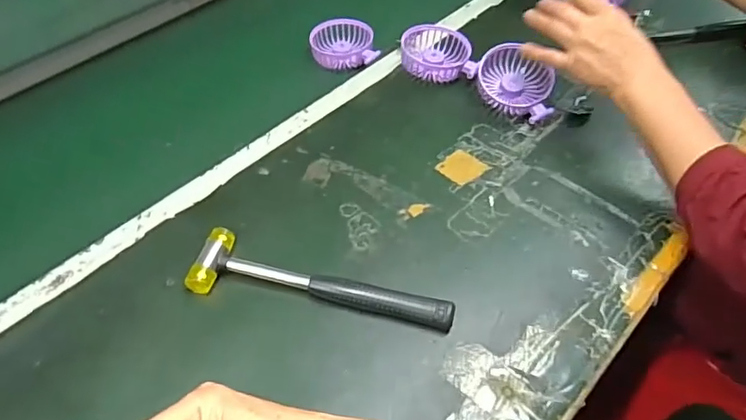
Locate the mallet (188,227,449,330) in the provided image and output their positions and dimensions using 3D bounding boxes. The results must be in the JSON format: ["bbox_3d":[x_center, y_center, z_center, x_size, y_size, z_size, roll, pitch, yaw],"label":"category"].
[{"bbox_3d":[-0.046,0.068,0.472,0.236,0.025,0.060,10,51,11],"label":"mallet"}]

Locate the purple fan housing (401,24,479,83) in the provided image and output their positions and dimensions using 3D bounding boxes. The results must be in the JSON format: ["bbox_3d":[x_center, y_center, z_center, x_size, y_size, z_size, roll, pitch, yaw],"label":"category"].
[{"bbox_3d":[0.090,-0.210,0.695,0.098,0.028,0.096,-1,50,2],"label":"purple fan housing"}]

